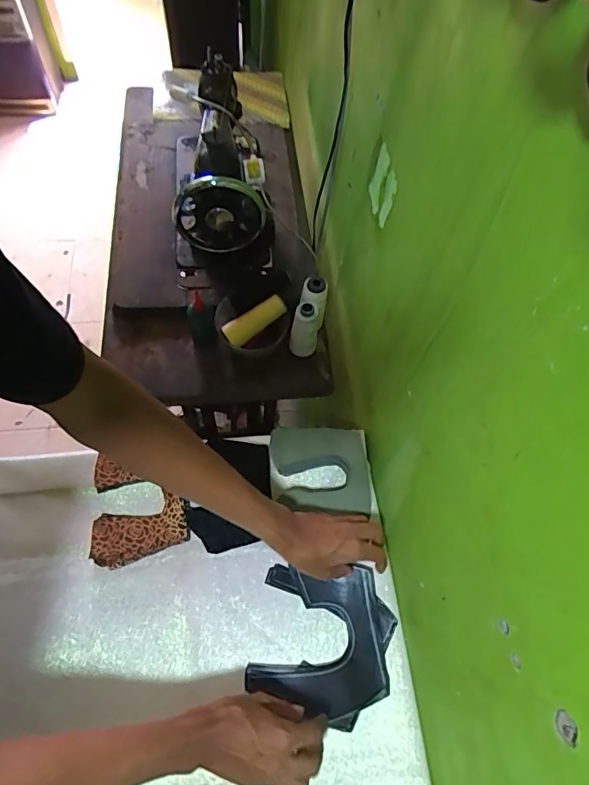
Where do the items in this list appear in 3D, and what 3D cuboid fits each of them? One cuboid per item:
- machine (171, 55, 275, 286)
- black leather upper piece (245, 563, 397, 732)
[{"bbox_3d":[-0.137,-0.378,0.842,0.175,0.211,0.309,-6,64,-7],"label":"machine"},{"bbox_3d":[0.040,0.319,0.615,0.173,0.029,0.174,12,61,3],"label":"black leather upper piece"}]

